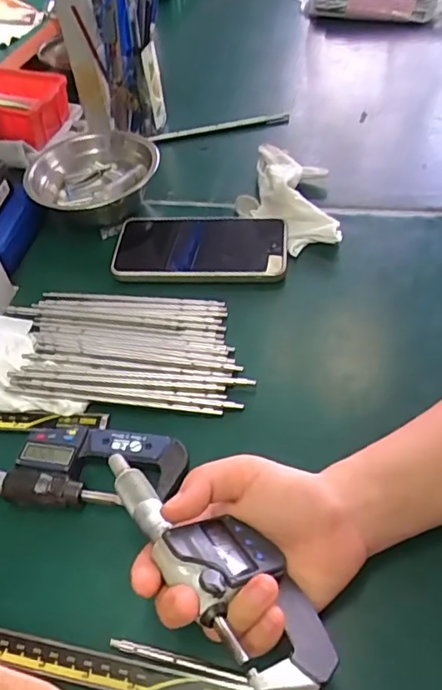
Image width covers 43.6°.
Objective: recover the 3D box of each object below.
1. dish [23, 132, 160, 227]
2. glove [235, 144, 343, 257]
[{"bbox_3d":[-0.125,-0.163,0.562,0.109,0.054,0.117,-3,49,4],"label":"dish"},{"bbox_3d":[0.062,-0.153,0.546,0.089,0.035,0.157,-2,49,5],"label":"glove"}]

